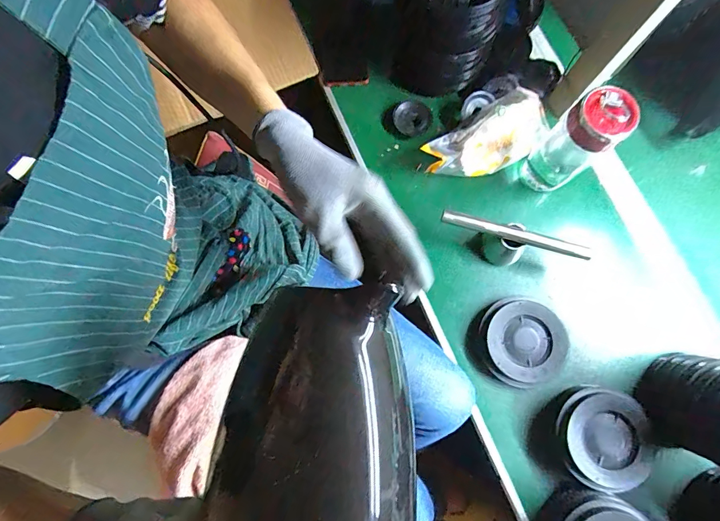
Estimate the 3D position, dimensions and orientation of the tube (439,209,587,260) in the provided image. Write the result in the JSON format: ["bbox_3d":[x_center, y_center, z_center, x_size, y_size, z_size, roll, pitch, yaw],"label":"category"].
[{"bbox_3d":[0.210,-0.035,0.527,0.198,0.017,0.016,17,78,3],"label":"tube"}]

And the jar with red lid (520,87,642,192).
[{"bbox_3d":[0.281,-0.150,0.525,0.065,0.175,0.066,0,78,-1],"label":"jar with red lid"}]

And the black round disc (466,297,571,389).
[{"bbox_3d":[0.220,0.115,0.543,0.119,0.041,0.112,0,78,-1],"label":"black round disc"}]

